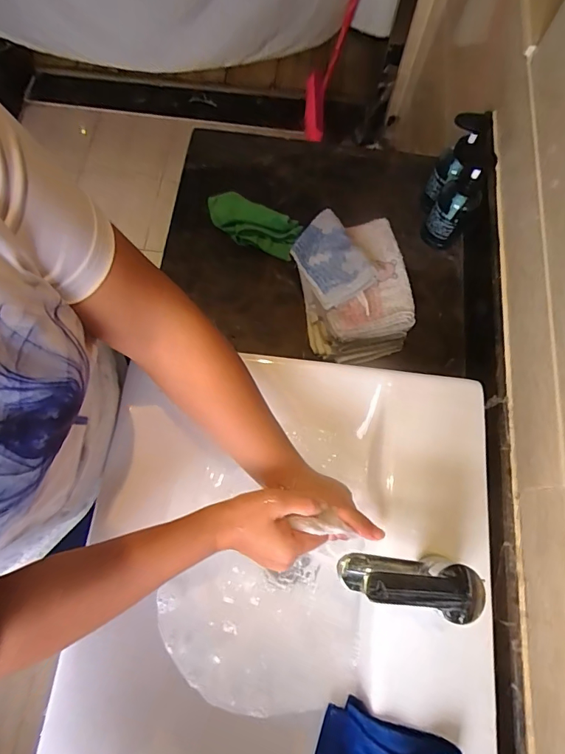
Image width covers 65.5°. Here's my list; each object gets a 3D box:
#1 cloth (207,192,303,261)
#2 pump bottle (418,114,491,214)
[{"bbox_3d":[-0.057,-0.260,0.728,0.176,0.055,0.065,27,73,7],"label":"cloth"},{"bbox_3d":[0.272,-0.334,0.695,0.057,0.146,0.069,10,72,2],"label":"pump bottle"}]

